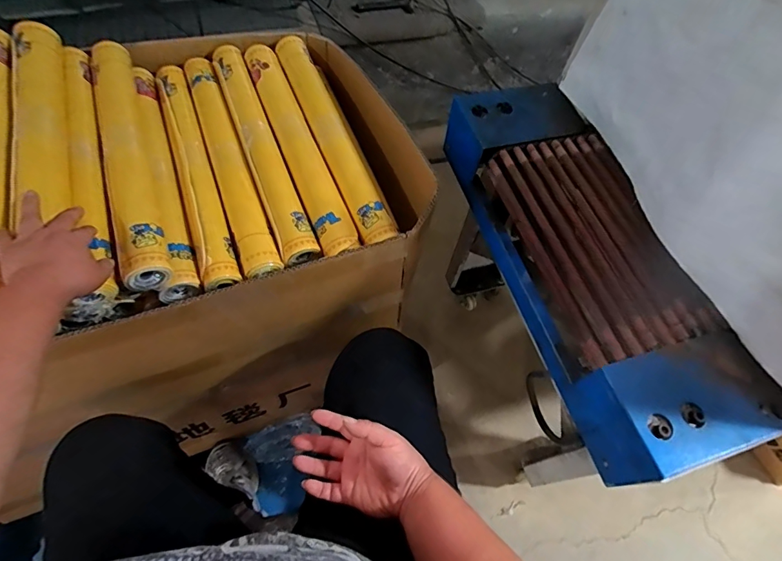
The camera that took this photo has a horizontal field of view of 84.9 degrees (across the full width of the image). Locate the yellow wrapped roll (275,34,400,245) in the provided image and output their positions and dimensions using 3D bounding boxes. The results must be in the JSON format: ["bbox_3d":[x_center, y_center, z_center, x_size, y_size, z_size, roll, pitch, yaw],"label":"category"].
[{"bbox_3d":[-0.108,-0.266,0.774,0.064,0.051,0.488,-20,64,-14],"label":"yellow wrapped roll"}]

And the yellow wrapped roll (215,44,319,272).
[{"bbox_3d":[-0.235,-0.241,0.764,0.063,0.050,0.495,-19,64,-14],"label":"yellow wrapped roll"}]

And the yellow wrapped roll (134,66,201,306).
[{"bbox_3d":[-0.393,-0.184,0.718,0.056,0.063,0.487,-18,64,-13],"label":"yellow wrapped roll"}]

